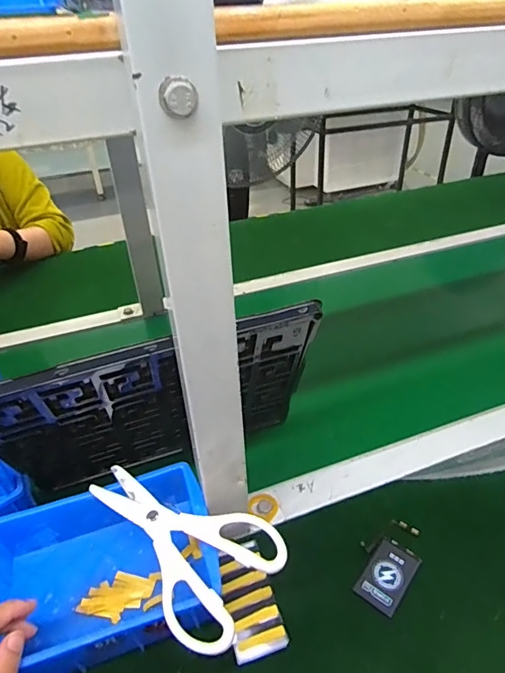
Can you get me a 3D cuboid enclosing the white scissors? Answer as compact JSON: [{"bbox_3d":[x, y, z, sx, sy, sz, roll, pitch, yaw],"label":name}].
[{"bbox_3d":[-0.068,0.171,0.385,0.184,0.014,0.101,24,44,31],"label":"white scissors"}]

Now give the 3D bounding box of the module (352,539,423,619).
[{"bbox_3d":[0.126,0.220,0.414,0.038,0.004,0.065,22,44,35],"label":"module"}]

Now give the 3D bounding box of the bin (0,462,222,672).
[{"bbox_3d":[-0.134,0.206,0.401,0.195,0.070,0.129,-16,35,-13],"label":"bin"}]

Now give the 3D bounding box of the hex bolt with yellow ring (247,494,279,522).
[{"bbox_3d":[0.013,0.182,0.476,0.031,0.008,0.032,11,38,24],"label":"hex bolt with yellow ring"}]

